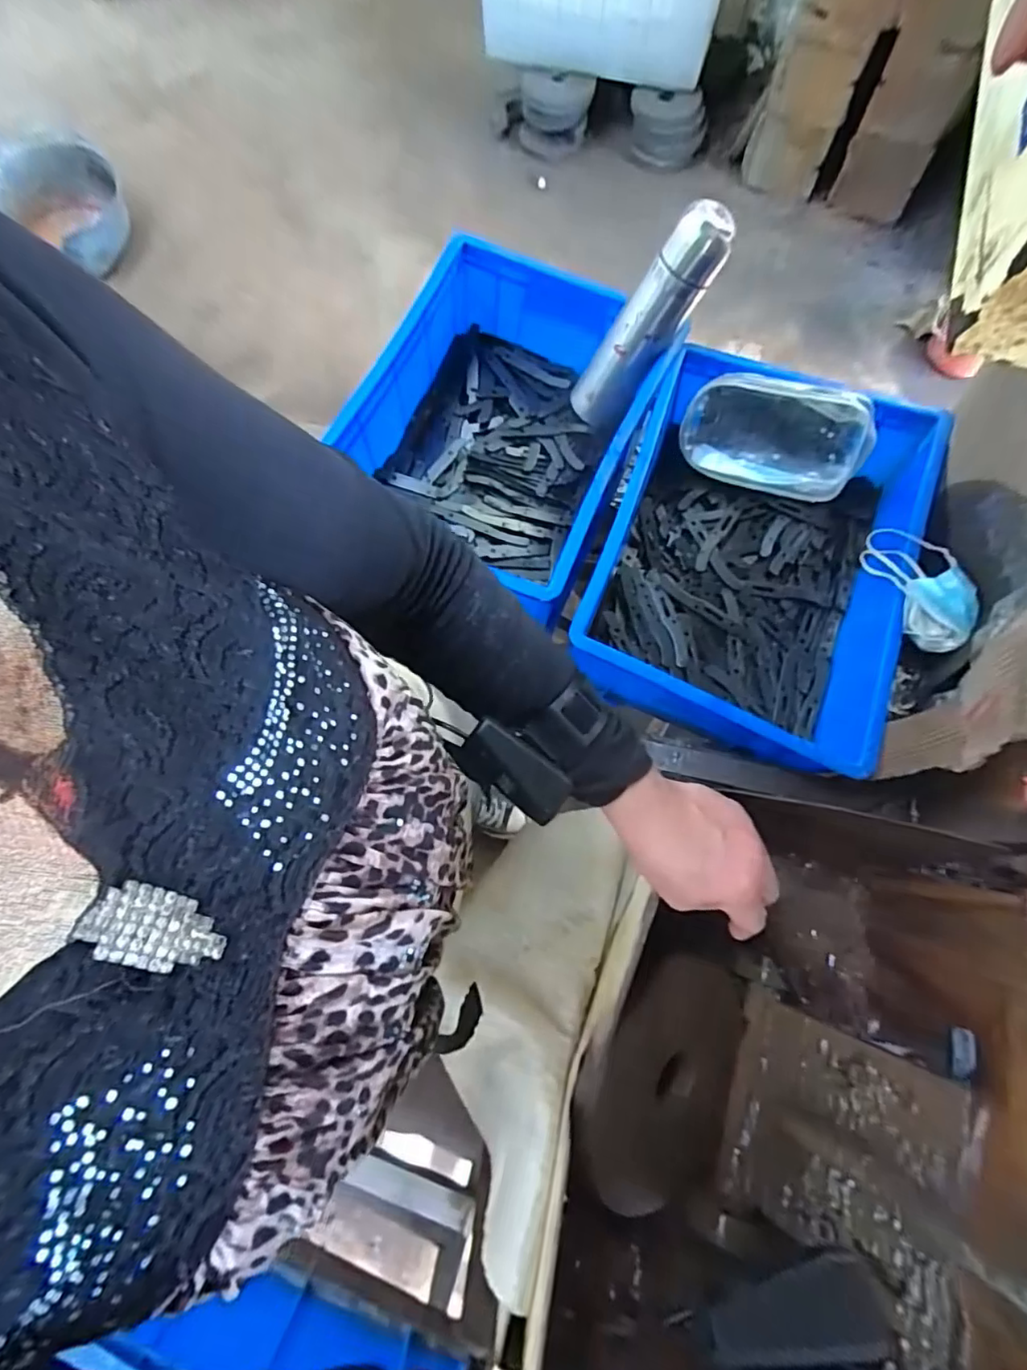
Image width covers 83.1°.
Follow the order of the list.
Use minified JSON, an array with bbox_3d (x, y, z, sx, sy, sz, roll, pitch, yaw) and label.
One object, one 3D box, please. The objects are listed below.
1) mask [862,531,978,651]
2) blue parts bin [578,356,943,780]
[{"bbox_3d":[0.393,-0.098,0.555,0.060,0.043,0.133,-22,76,-4],"label":"mask"},{"bbox_3d":[0.252,-0.142,0.634,0.320,0.118,0.406,21,78,7],"label":"blue parts bin"}]

